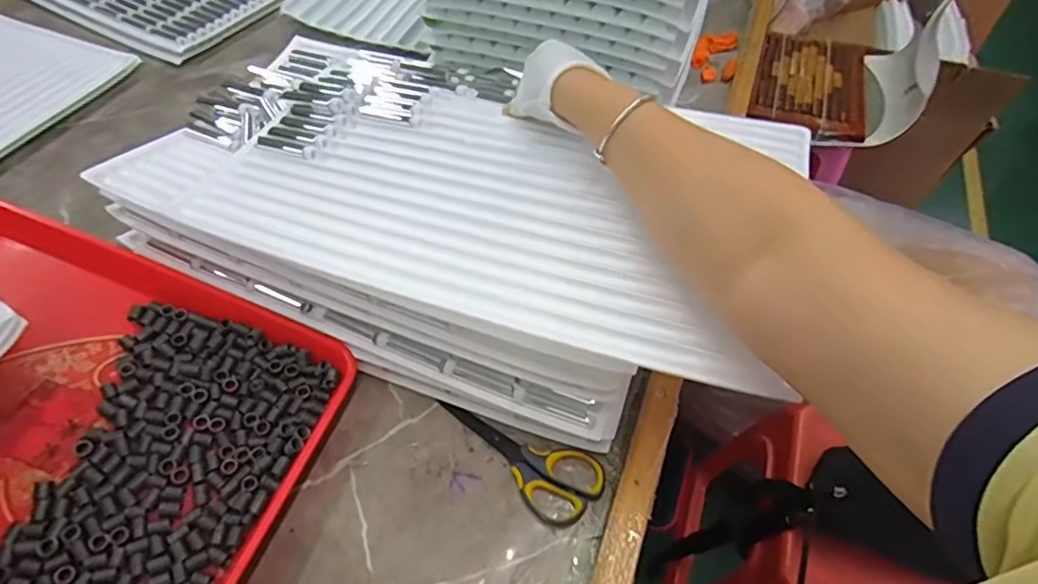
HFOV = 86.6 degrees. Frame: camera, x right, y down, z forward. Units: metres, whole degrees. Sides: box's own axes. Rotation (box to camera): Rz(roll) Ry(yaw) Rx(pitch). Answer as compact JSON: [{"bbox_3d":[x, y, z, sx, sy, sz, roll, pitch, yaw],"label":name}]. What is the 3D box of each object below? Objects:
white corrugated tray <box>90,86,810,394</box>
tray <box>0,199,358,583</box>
[{"bbox_3d":[-0.061,-0.117,0.492,0.565,0.046,0.309,16,55,11],"label":"white corrugated tray"},{"bbox_3d":[-0.363,0.102,0.428,0.376,0.030,0.301,21,55,1],"label":"tray"}]

